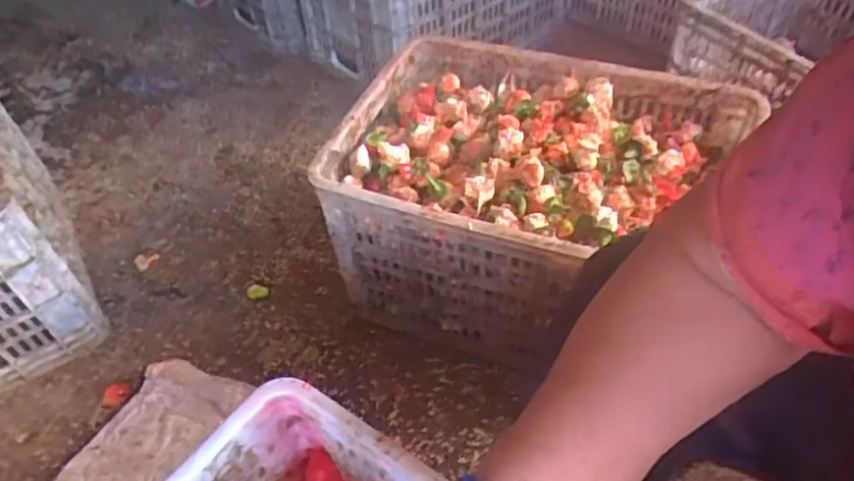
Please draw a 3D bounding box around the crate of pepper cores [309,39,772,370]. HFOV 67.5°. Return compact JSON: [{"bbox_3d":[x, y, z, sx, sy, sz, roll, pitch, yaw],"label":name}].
[{"bbox_3d":[0.154,-0.043,0.916,0.504,0.281,0.366,13,51,15],"label":"crate of pepper cores"}]

